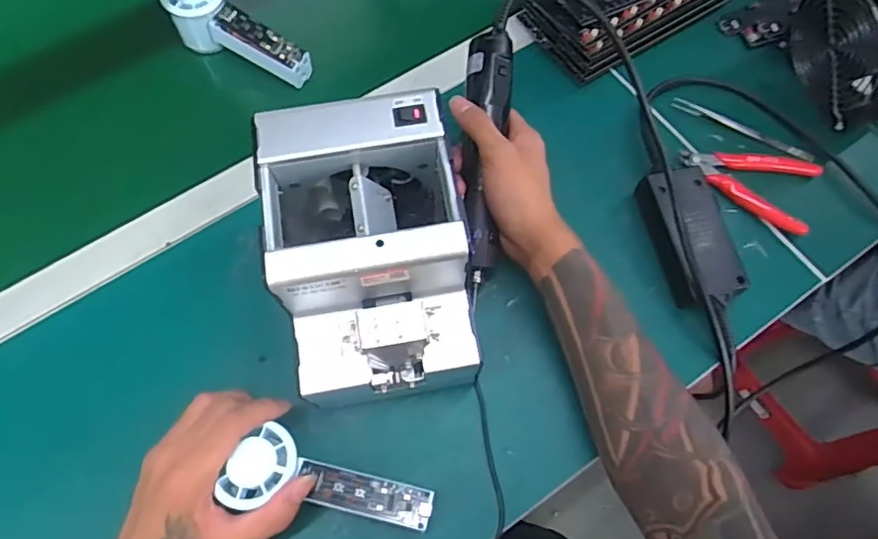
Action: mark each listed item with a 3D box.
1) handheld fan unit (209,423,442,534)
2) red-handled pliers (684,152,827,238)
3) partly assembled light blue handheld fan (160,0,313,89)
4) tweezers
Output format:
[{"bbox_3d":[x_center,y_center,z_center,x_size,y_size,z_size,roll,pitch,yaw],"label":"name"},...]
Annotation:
[{"bbox_3d":[-0.072,0.146,0.384,0.135,0.022,0.049,17,70,-5],"label":"handheld fan unit"},{"bbox_3d":[0.278,-0.082,0.512,0.114,0.020,0.074,22,71,9],"label":"red-handled pliers"},{"bbox_3d":[-0.195,-0.230,0.559,0.153,0.045,0.056,31,72,-3],"label":"partly assembled light blue handheld fan"},{"bbox_3d":[0.284,-0.131,0.535,0.132,0.010,0.015,28,72,11],"label":"tweezers"}]

